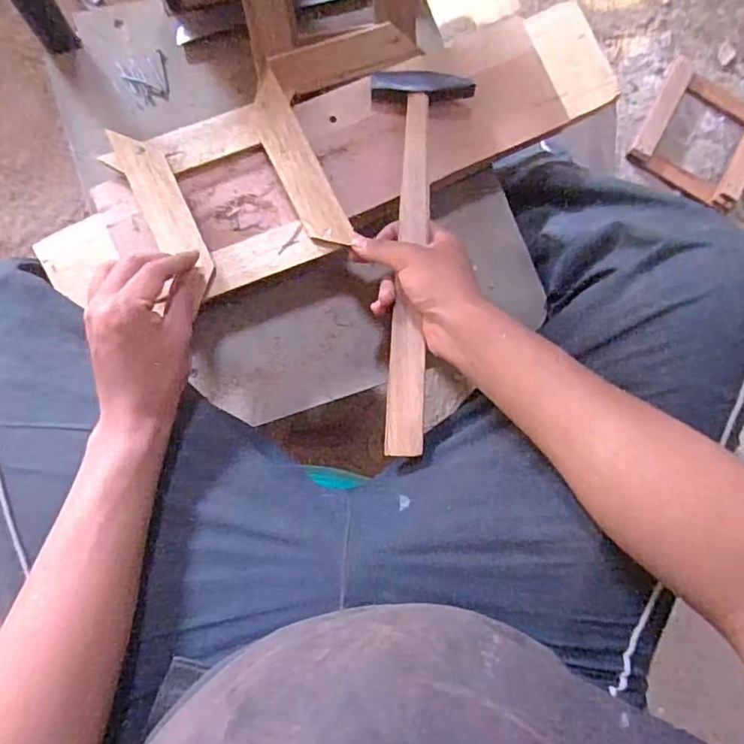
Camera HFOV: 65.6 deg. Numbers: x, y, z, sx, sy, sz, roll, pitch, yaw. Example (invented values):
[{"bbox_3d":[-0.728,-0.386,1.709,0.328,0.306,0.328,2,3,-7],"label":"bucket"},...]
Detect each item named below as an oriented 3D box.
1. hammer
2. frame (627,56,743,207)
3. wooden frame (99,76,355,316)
[{"bbox_3d":[0.036,-0.097,0.481,0.080,0.016,0.328,4,81,-6],"label":"hammer"},{"bbox_3d":[0.627,-0.453,1.085,0.236,0.035,0.251,28,84,-4],"label":"frame"},{"bbox_3d":[-0.116,-0.151,0.489,0.152,0.015,0.151,-25,91,-7],"label":"wooden frame"}]

